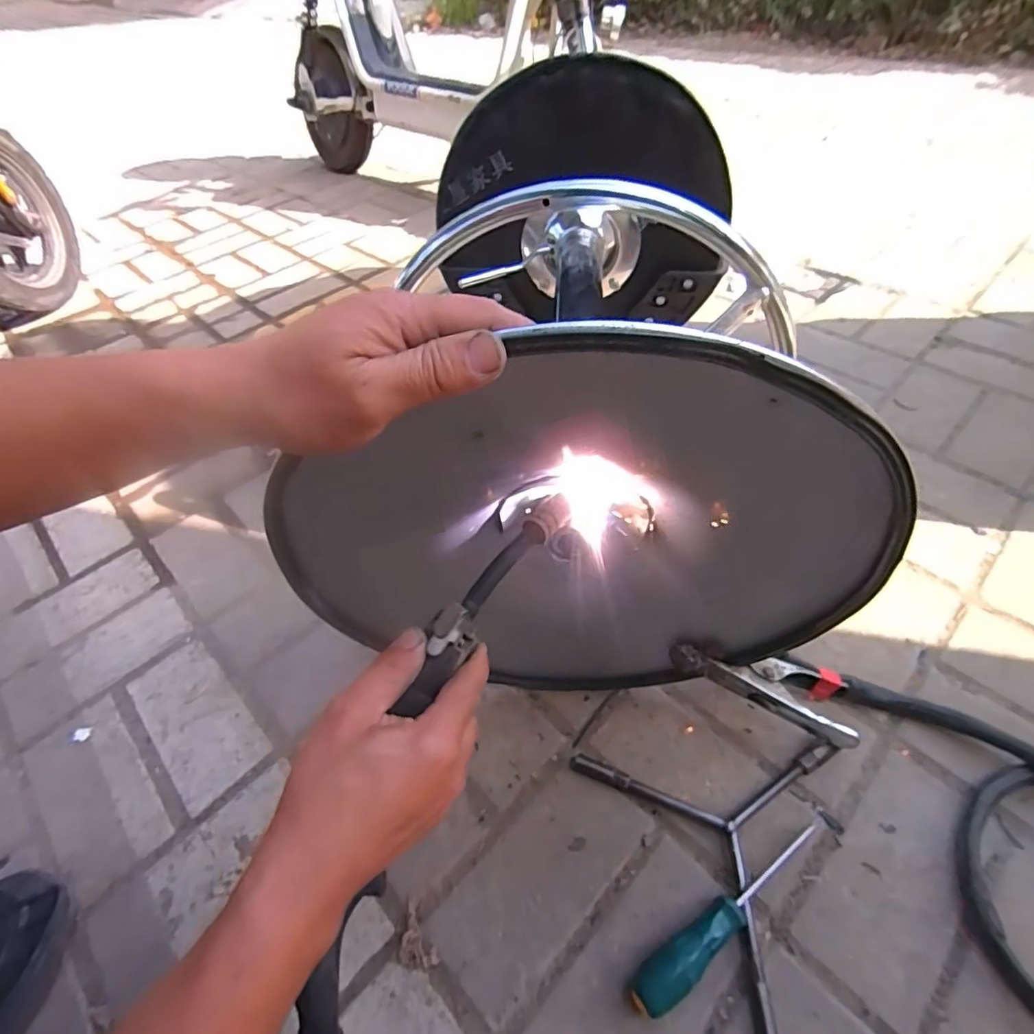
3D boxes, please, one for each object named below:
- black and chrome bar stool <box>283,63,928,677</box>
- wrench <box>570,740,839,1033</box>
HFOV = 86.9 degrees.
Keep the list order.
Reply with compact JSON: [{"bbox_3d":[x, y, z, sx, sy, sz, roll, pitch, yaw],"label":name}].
[{"bbox_3d":[0.057,-0.161,0.545,0.371,0.393,0.568,0,51,5],"label":"black and chrome bar stool"},{"bbox_3d":[0.190,0.244,0.456,0.194,0.018,0.218,-28,54,-17],"label":"wrench"}]

